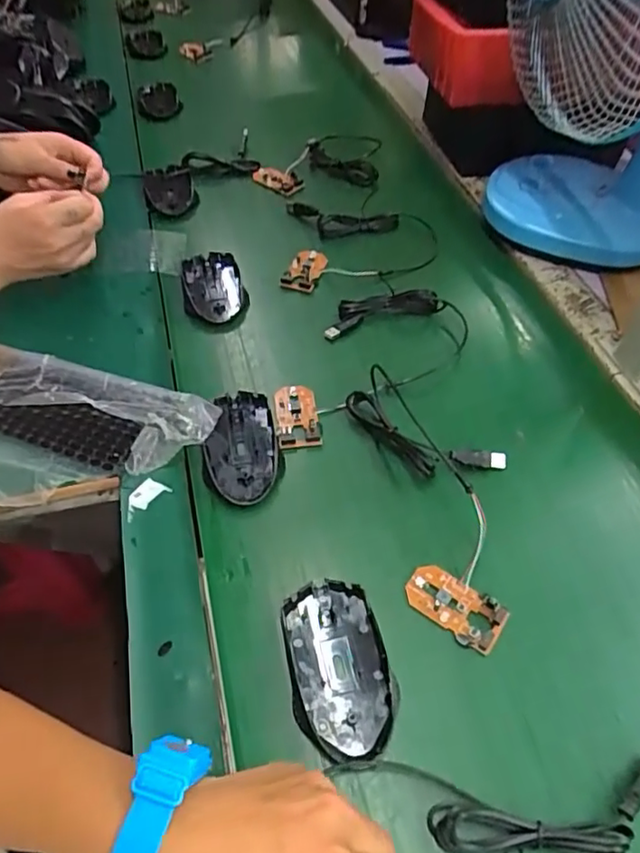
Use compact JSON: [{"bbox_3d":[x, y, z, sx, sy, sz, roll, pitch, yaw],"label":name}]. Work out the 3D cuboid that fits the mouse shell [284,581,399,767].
[{"bbox_3d":[0.012,0.154,0.385,0.062,0.013,0.110,-9,52,-9],"label":"mouse shell"}]

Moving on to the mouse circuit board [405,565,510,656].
[{"bbox_3d":[0.094,0.124,0.411,0.068,0.010,0.037,32,57,22],"label":"mouse circuit board"}]

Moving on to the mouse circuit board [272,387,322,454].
[{"bbox_3d":[-0.021,-0.010,0.517,0.036,0.013,0.068,-5,51,-6],"label":"mouse circuit board"}]

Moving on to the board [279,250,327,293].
[{"bbox_3d":[-0.016,-0.175,0.655,0.037,0.007,0.069,15,52,11],"label":"board"}]

